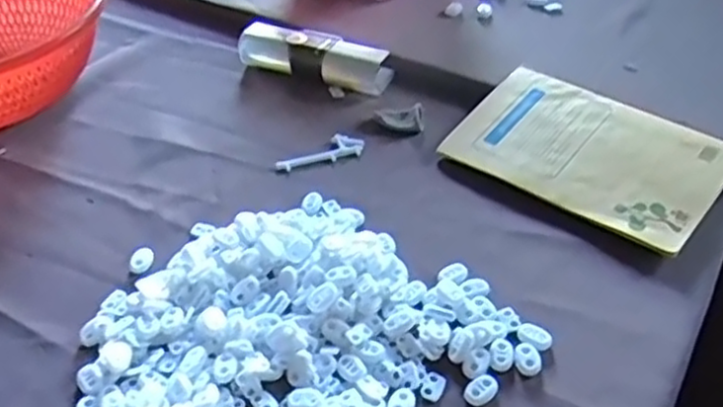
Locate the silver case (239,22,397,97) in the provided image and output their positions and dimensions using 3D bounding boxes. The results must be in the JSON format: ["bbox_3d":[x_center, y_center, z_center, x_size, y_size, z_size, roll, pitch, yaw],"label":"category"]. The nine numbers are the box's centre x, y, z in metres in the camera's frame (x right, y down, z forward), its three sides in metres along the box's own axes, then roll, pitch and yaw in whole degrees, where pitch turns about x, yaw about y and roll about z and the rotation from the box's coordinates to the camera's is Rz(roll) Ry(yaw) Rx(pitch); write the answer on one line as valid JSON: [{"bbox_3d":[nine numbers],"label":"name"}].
[{"bbox_3d":[-0.048,-0.146,0.719,0.161,0.037,0.048,15,44,19],"label":"silver case"}]

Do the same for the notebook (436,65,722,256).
[{"bbox_3d":[0.186,-0.045,0.592,0.204,0.010,0.133,31,59,31],"label":"notebook"}]

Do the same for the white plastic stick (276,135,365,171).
[{"bbox_3d":[-0.036,-0.045,0.626,0.078,0.005,0.026,-14,43,-12],"label":"white plastic stick"}]

